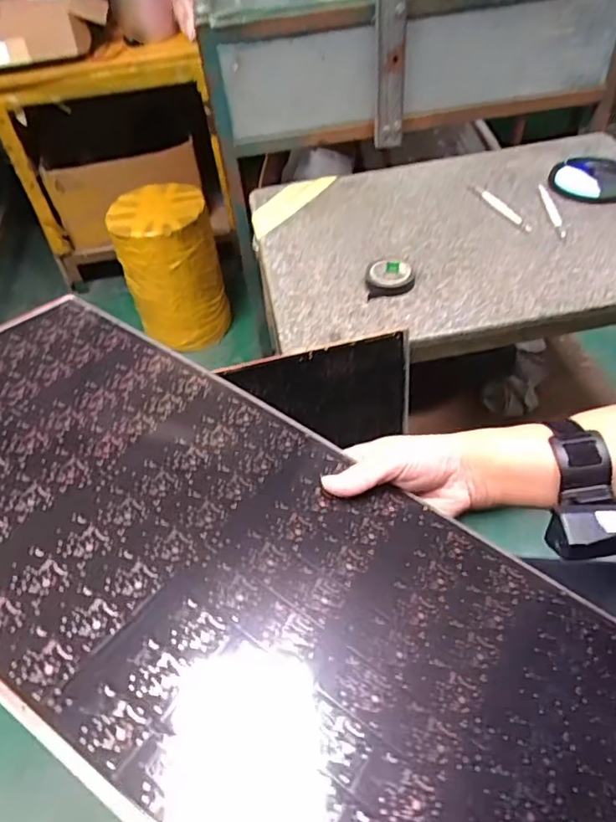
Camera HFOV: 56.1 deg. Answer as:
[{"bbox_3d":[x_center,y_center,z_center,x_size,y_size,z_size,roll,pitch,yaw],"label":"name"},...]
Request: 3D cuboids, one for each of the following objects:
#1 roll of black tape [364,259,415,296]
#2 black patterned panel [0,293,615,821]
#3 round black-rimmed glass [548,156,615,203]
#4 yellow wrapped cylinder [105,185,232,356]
[{"bbox_3d":[0.106,-0.179,0.771,0.062,0.019,0.066,-3,48,4],"label":"roll of black tape"},{"bbox_3d":[-0.050,0.086,0.345,0.520,0.007,0.243,31,45,17],"label":"black patterned panel"},{"bbox_3d":[0.450,-0.364,0.913,0.124,0.017,0.131,-3,48,4],"label":"round black-rimmed glass"},{"bbox_3d":[-0.335,-0.342,1.426,0.228,0.349,0.191,-19,49,-10],"label":"yellow wrapped cylinder"}]

